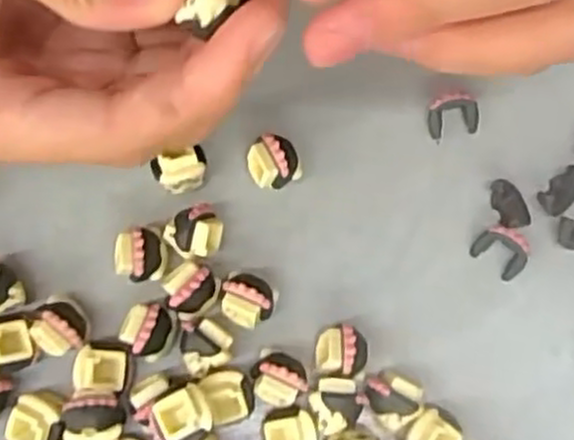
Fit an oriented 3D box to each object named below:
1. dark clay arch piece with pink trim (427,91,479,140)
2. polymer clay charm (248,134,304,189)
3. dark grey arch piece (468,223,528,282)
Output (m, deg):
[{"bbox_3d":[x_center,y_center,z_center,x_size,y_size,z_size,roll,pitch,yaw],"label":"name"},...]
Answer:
[{"bbox_3d":[0.052,-0.033,0.245,0.015,0.010,0.012,-9,79,-4],"label":"dark clay arch piece with pink trim"},{"bbox_3d":[-0.004,-0.016,0.237,0.014,0.017,0.015,0,78,-2],"label":"polymer clay charm"},{"bbox_3d":[0.065,0.009,0.236,0.015,0.009,0.012,39,79,6],"label":"dark grey arch piece"}]

